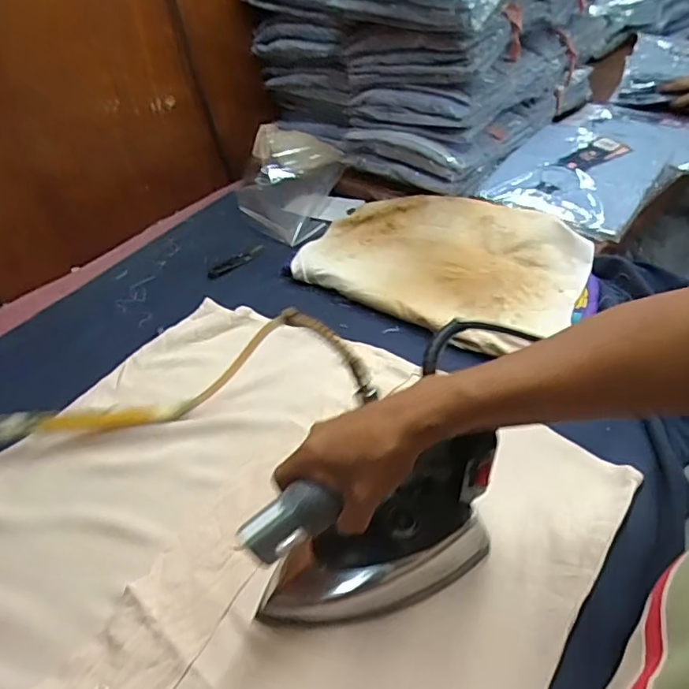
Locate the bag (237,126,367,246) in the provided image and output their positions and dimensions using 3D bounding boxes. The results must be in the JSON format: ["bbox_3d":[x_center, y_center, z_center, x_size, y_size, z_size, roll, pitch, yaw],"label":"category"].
[{"bbox_3d":[-0.089,-0.285,0.928,0.186,0.067,0.318,-10,42,-6],"label":"bag"}]

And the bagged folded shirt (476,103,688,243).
[{"bbox_3d":[0.434,-0.308,0.895,0.243,0.048,0.463,29,52,32],"label":"bagged folded shirt"}]

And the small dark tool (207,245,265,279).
[{"bbox_3d":[-0.161,-0.124,0.808,0.023,0.005,0.106,31,53,33],"label":"small dark tool"}]

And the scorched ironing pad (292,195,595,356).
[{"bbox_3d":[0.133,-0.118,0.739,0.358,0.048,0.274,22,48,27],"label":"scorched ironing pad"}]

